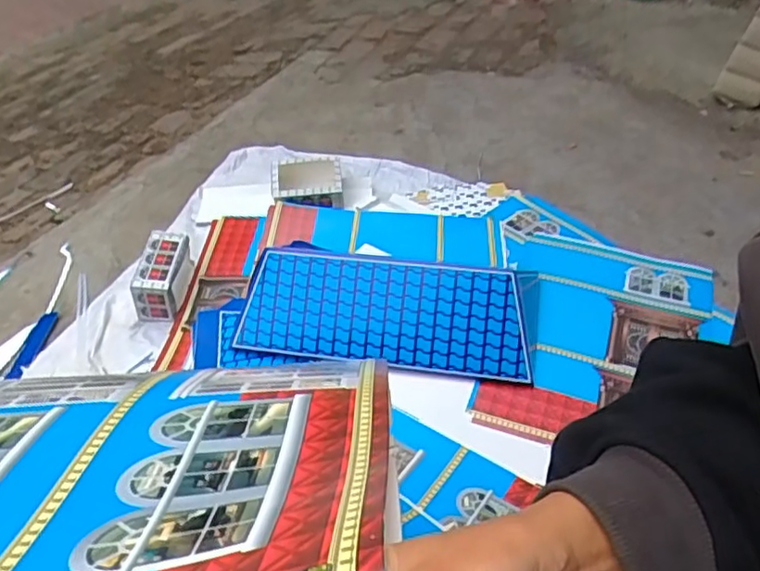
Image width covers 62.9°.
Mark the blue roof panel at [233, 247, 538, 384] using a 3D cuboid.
[{"bbox_3d":[0.011,0.044,1.064,0.490,0.014,0.183,6,86,8],"label":"blue roof panel"}]

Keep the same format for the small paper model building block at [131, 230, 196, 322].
[{"bbox_3d":[-0.425,-0.017,1.221,0.080,0.098,0.161,-1,42,2],"label":"small paper model building block"}]

